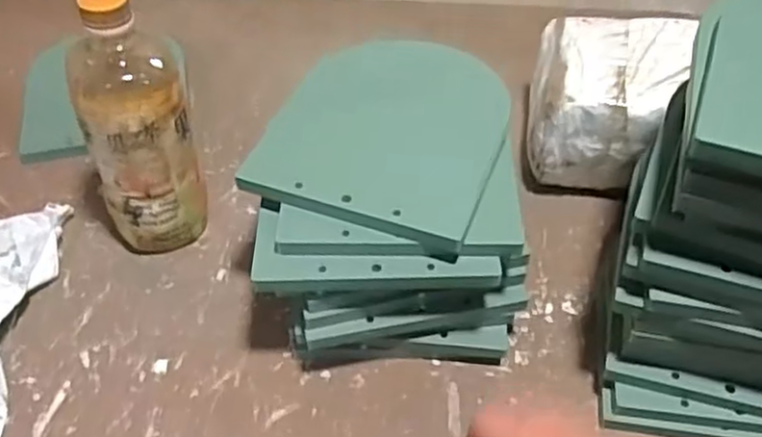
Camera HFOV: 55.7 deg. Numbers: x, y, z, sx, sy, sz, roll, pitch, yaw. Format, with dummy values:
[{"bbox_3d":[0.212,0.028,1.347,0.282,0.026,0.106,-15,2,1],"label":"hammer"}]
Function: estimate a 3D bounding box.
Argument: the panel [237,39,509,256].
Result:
[{"bbox_3d":[0.005,-0.060,0.461,0.140,0.010,0.145,19,61,10],"label":"panel"}]

